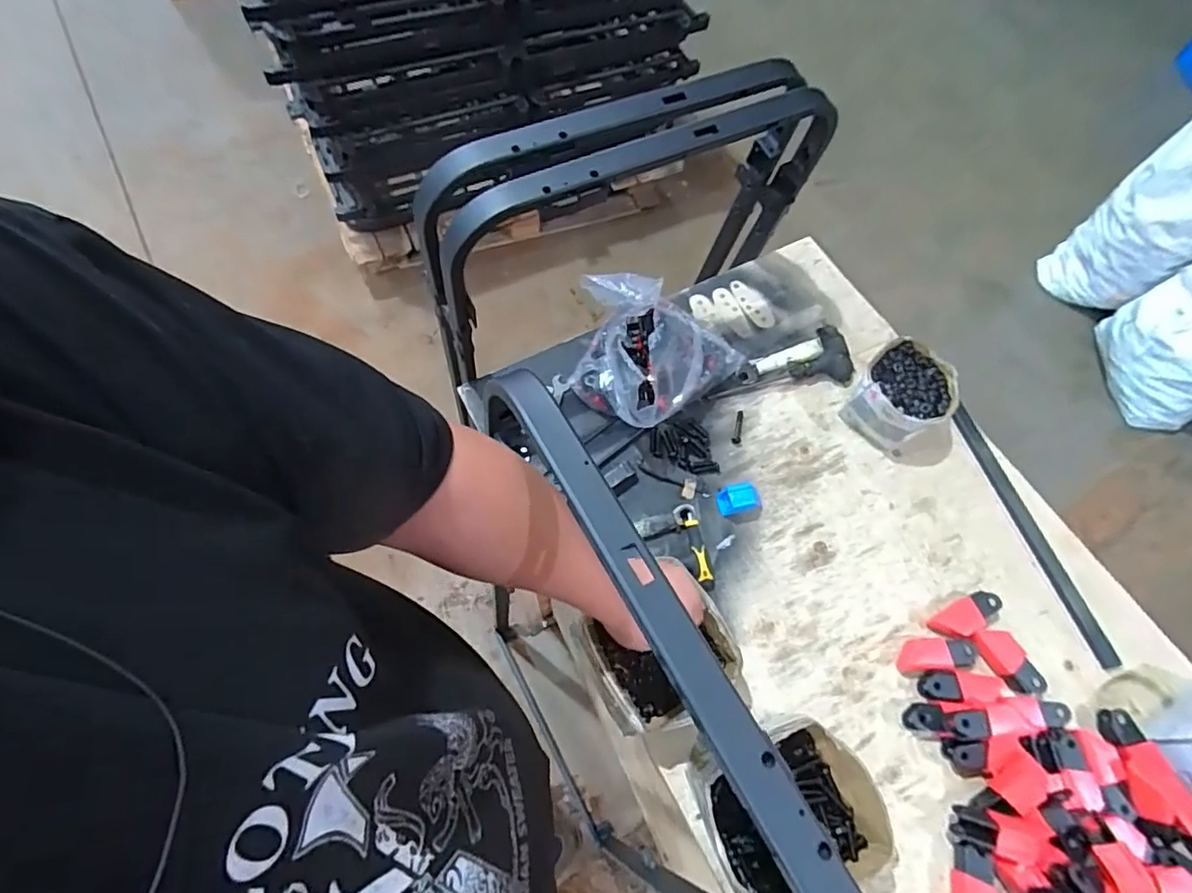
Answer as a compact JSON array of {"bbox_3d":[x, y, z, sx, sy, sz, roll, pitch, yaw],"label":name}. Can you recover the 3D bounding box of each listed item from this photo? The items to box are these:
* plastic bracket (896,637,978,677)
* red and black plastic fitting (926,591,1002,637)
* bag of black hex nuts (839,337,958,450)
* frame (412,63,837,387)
[{"bbox_3d":[0.381,0.233,0.656,0.085,0.018,0.038,-8,65,-7],"label":"plastic bracket"},{"bbox_3d":[0.428,0.197,0.679,0.081,0.024,0.036,-21,67,-13],"label":"red and black plastic fitting"},{"bbox_3d":[0.397,-0.064,0.768,0.110,0.074,0.132,38,68,14],"label":"bag of black hex nuts"},{"bbox_3d":[0.040,-0.254,0.705,0.480,0.304,0.096,-27,69,-15],"label":"frame"}]

